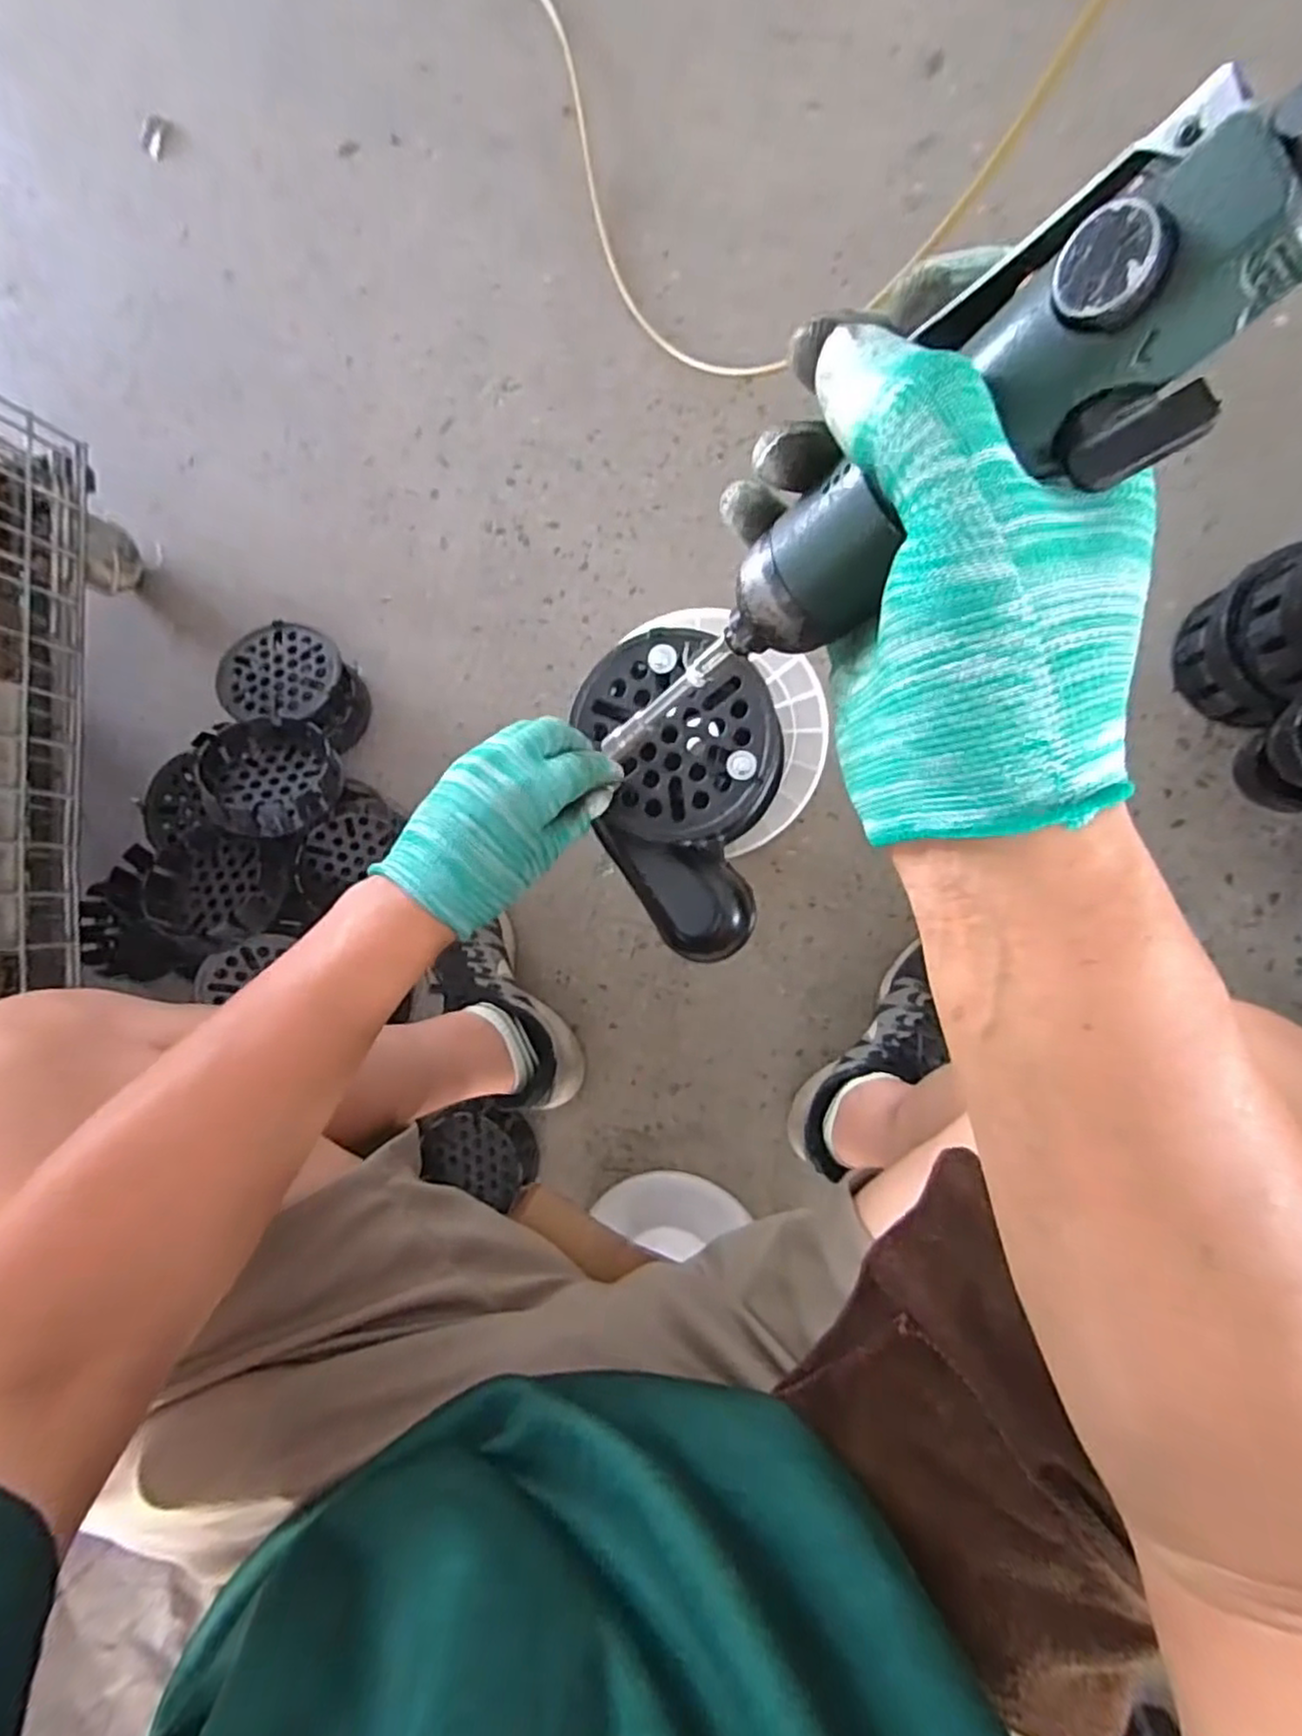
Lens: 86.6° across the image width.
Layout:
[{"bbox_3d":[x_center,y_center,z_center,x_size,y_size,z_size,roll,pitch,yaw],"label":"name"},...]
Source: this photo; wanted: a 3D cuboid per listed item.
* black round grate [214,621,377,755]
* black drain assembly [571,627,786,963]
[{"bbox_3d":[-0.405,-0.213,0.797,0.145,0.091,0.123,19,92,9],"label":"black round grate"},{"bbox_3d":[0.024,-0.043,0.479,0.127,0.084,0.213,-3,88,9],"label":"black drain assembly"}]

